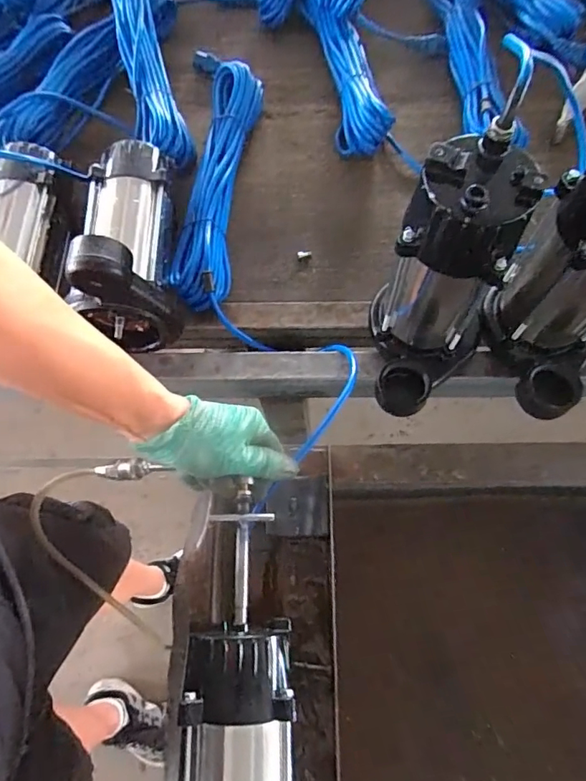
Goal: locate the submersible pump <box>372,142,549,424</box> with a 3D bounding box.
[{"bbox_3d":[0.134,-0.082,0.452,0.110,0.242,0.148,15,70,7],"label":"submersible pump"}]

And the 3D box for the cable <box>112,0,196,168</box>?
[{"bbox_3d":[-0.204,-0.467,0.656,0.073,0.070,0.386,-14,69,-4],"label":"cable"}]

